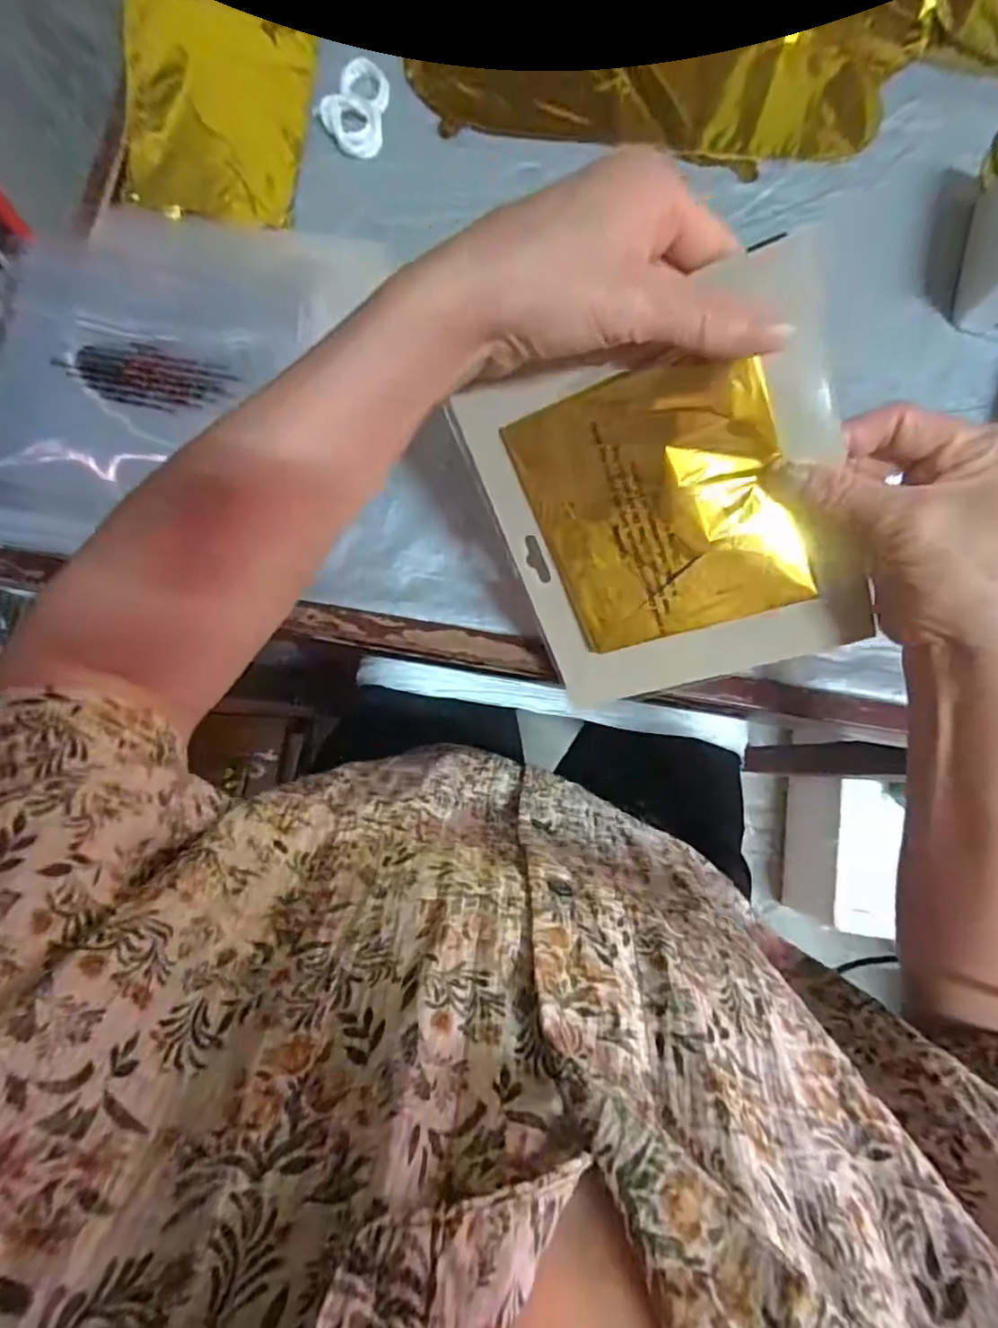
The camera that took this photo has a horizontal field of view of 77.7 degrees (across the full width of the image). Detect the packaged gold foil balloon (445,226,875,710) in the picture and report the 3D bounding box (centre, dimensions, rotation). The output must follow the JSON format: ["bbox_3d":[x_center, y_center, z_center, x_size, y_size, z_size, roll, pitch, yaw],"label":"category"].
[{"bbox_3d":[0.083,-0.072,0.311,0.168,0.013,0.183,-13,114,23],"label":"packaged gold foil balloon"}]

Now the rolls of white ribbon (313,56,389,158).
[{"bbox_3d":[-0.112,-0.430,0.476,0.051,0.006,0.084,7,81,-2],"label":"rolls of white ribbon"}]

